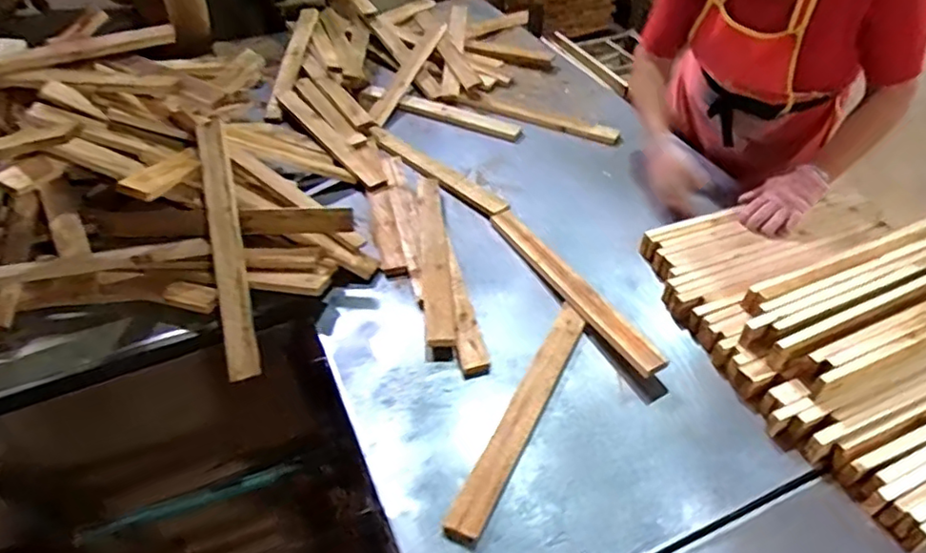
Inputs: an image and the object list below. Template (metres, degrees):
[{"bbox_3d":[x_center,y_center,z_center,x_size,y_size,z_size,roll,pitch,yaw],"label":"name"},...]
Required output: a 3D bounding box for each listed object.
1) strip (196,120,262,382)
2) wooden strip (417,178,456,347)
[{"bbox_3d":[-0.431,-0.058,1.095,0.055,0.026,0.480,-10,78,-10],"label":"strip"},{"bbox_3d":[-0.058,-0.049,1.184,0.049,0.029,0.467,-4,43,-3],"label":"wooden strip"}]

